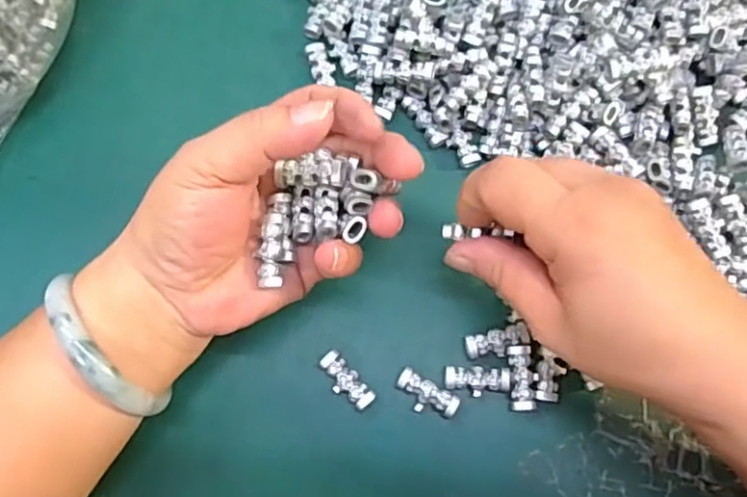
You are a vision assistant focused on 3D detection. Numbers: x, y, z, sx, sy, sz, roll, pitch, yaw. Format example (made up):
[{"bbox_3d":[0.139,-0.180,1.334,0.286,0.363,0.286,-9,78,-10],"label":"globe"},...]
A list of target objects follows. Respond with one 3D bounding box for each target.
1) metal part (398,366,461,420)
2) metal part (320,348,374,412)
[{"bbox_3d":[0.024,0.069,0.292,0.029,0.007,0.014,31,78,5],"label":"metal part"},{"bbox_3d":[-0.013,0.062,0.293,0.013,0.007,0.030,-41,81,-10],"label":"metal part"}]

